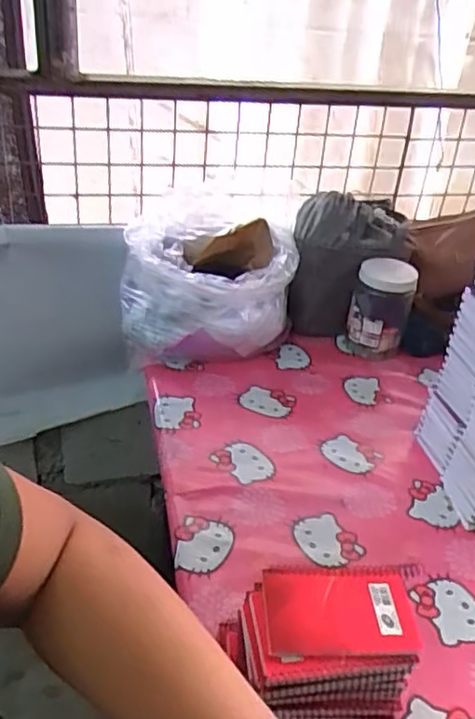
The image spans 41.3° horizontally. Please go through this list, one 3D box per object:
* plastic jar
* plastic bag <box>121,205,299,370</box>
[{"bbox_3d":[0.252,-0.088,1.114,0.099,0.155,0.087,16,36,16],"label":"plastic jar"},{"bbox_3d":[-0.050,-0.129,1.082,0.285,0.207,0.204,3,34,-3],"label":"plastic bag"}]

